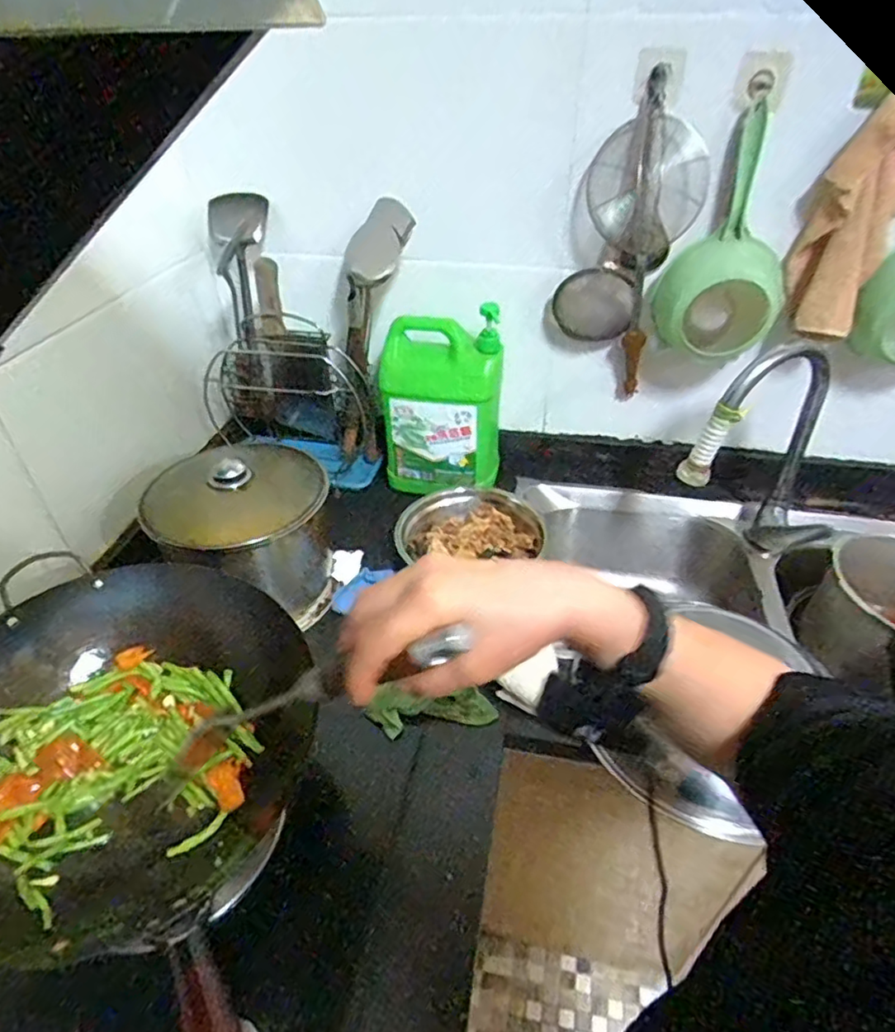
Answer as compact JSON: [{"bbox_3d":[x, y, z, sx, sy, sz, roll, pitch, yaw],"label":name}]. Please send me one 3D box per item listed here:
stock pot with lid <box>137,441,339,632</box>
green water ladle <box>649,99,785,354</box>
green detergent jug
[{"bbox_3d":[-0.251,0.023,0.827,0.191,0.205,0.223,9,40,11],"label":"stock pot with lid"},{"bbox_3d":[0.391,-0.369,0.853,0.157,0.303,0.116,20,43,22],"label":"green water ladle"},{"bbox_3d":[-0.008,-0.176,0.978,0.182,0.274,0.098,0,39,0],"label":"green detergent jug"}]

